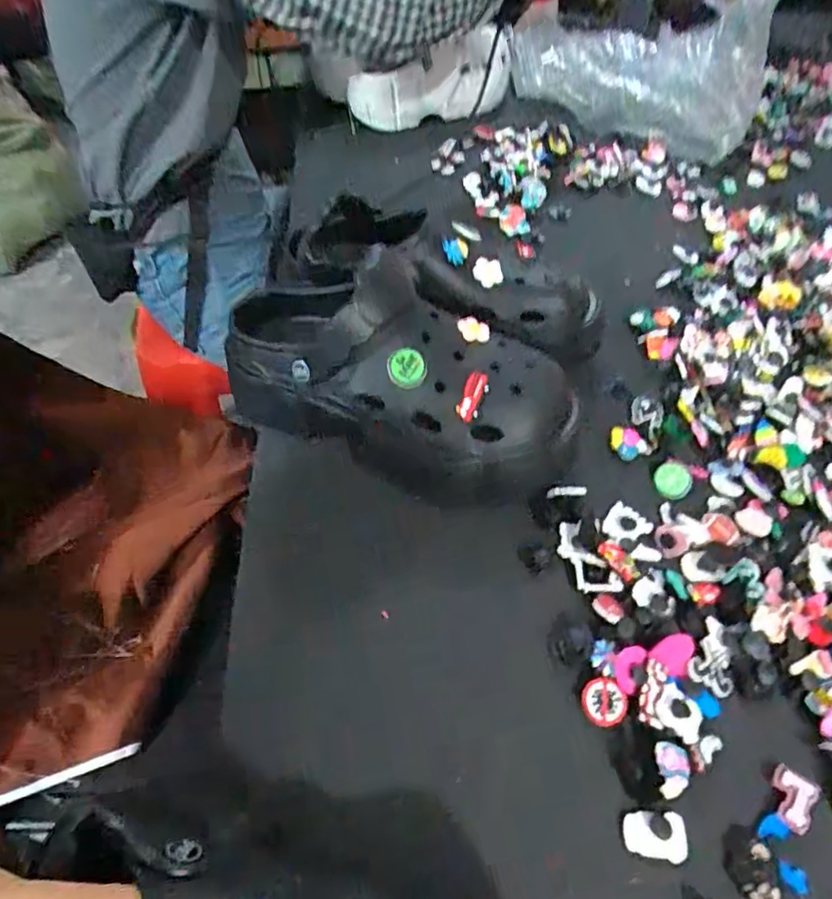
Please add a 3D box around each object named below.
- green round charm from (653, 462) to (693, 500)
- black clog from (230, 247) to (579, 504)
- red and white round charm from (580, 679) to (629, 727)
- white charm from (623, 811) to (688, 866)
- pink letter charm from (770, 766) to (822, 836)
[{"bbox_3d":[0.191,0.022,0.449,0.026,0.006,0.030,17,53,13],"label":"green round charm"},{"bbox_3d":[-0.017,-0.056,0.433,0.257,0.124,0.111,20,54,15],"label":"black clog"},{"bbox_3d":[0.108,0.144,0.345,0.026,0.004,0.025,0,51,0],"label":"red and white round charm"},{"bbox_3d":[0.122,0.197,0.306,0.031,0.007,0.022,0,51,0],"label":"white charm"},{"bbox_3d":[0.198,0.184,0.316,0.021,0.005,0.028,27,56,20],"label":"pink letter charm"}]

